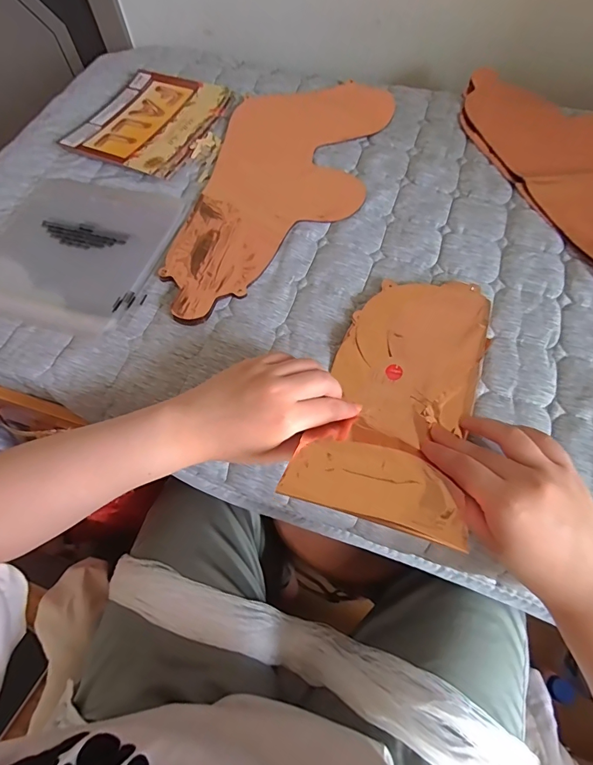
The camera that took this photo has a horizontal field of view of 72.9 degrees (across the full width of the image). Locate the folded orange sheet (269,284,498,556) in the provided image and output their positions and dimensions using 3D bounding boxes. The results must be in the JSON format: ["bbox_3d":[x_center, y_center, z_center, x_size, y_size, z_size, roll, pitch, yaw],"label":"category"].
[{"bbox_3d":[0.095,0.007,0.355,0.131,0.040,0.255,20,61,13],"label":"folded orange sheet"}]

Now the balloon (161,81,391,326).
[{"bbox_3d":[-0.024,-0.246,0.500,0.200,0.009,0.432,15,65,10],"label":"balloon"}]

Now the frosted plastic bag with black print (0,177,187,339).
[{"bbox_3d":[-0.259,-0.158,0.466,0.207,0.007,0.211,15,65,11],"label":"frosted plastic bag with black print"}]

